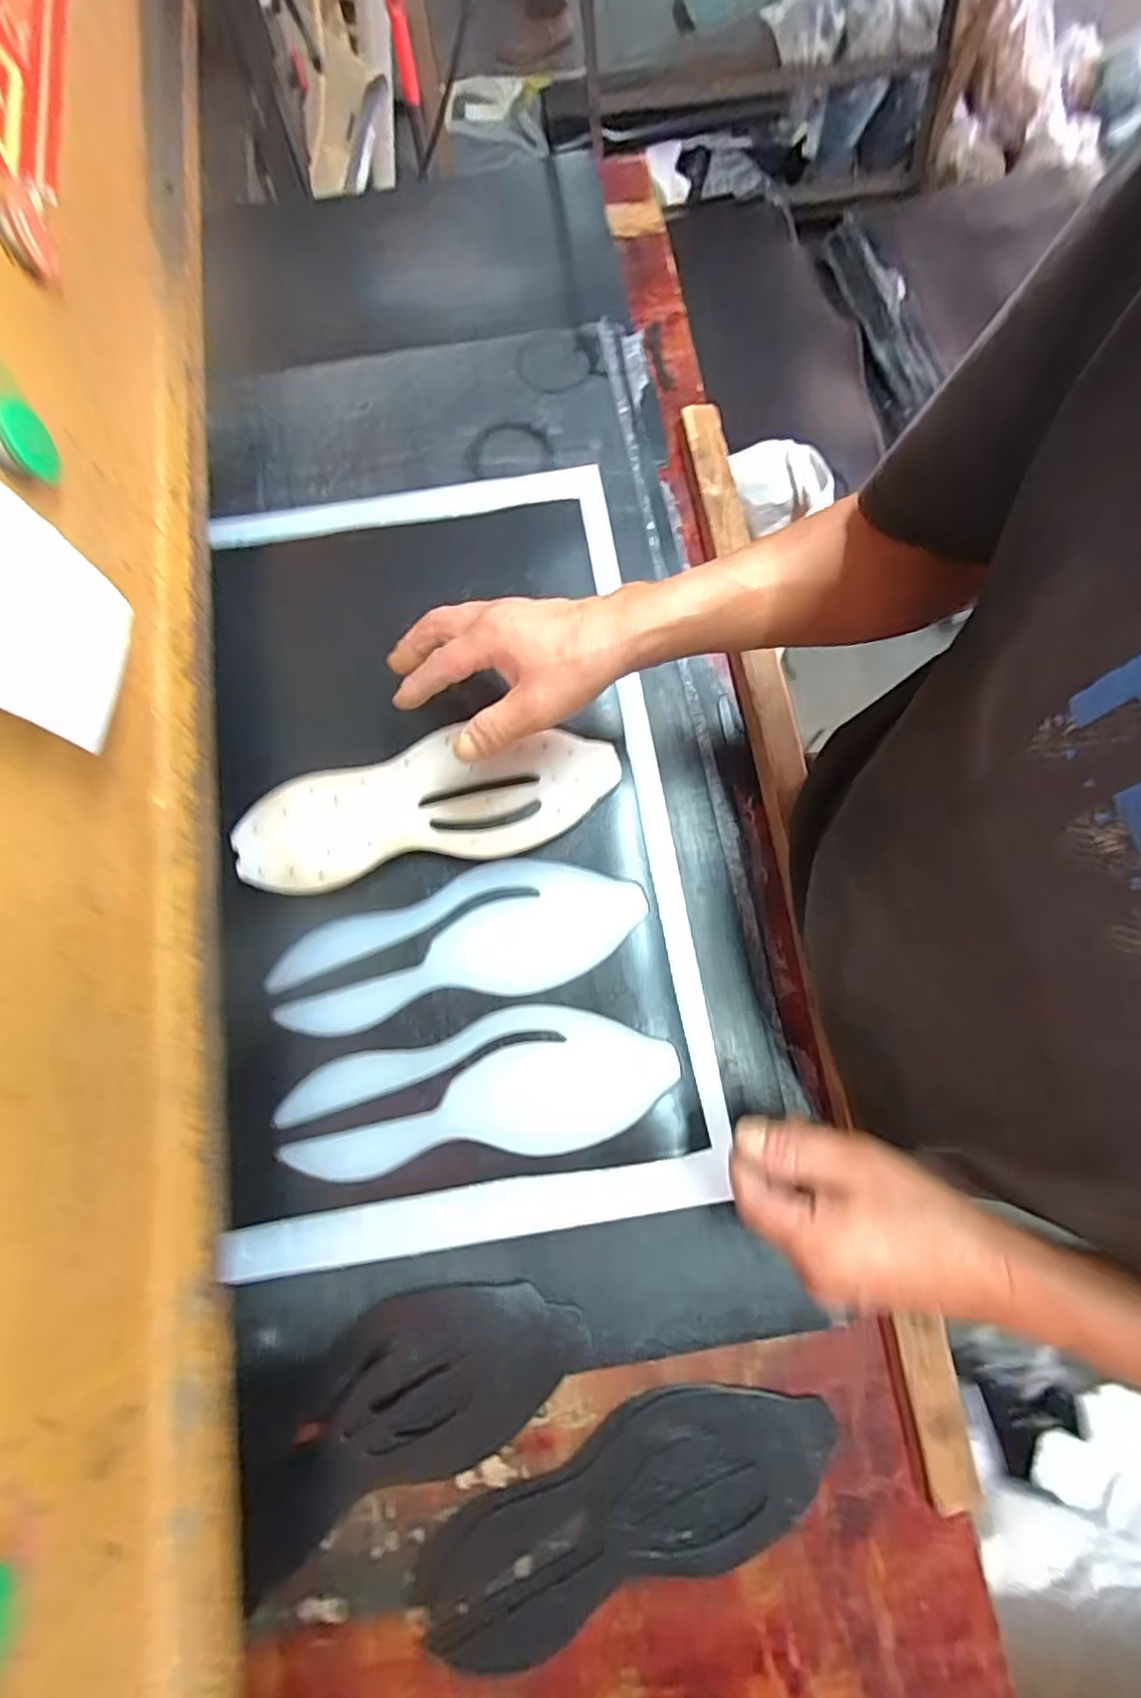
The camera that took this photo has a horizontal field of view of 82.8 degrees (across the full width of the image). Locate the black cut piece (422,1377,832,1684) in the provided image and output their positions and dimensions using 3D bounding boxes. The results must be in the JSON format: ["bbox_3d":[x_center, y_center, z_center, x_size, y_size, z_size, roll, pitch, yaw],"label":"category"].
[{"bbox_3d":[0.038,0.424,0.415,0.274,0.007,0.097,-20,77,-6],"label":"black cut piece"}]

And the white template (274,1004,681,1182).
[{"bbox_3d":[-0.063,0.166,0.452,0.267,0.008,0.092,-7,76,-3],"label":"white template"}]

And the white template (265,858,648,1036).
[{"bbox_3d":[-0.081,0.065,0.476,0.268,0.005,0.093,-12,77,-2],"label":"white template"}]

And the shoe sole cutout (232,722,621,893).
[{"bbox_3d":[-0.105,-0.034,0.479,0.276,0.012,0.091,-12,77,-3],"label":"shoe sole cutout"}]

